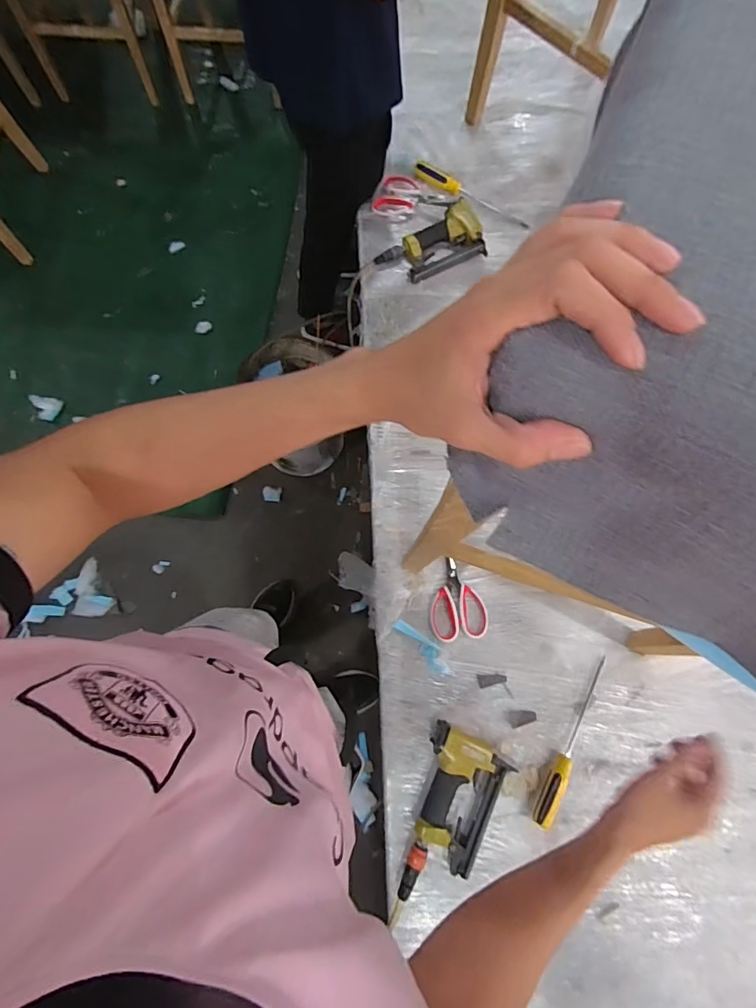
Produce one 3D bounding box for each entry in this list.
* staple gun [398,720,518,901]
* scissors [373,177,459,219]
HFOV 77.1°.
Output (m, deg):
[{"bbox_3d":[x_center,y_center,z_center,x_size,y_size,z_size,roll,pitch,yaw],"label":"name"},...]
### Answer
[{"bbox_3d":[0.118,0.494,0.744,0.130,0.036,0.255,22,75,4],"label":"staple gun"},{"bbox_3d":[0.084,-0.686,1.065,0.184,0.021,0.101,5,75,0],"label":"scissors"}]

